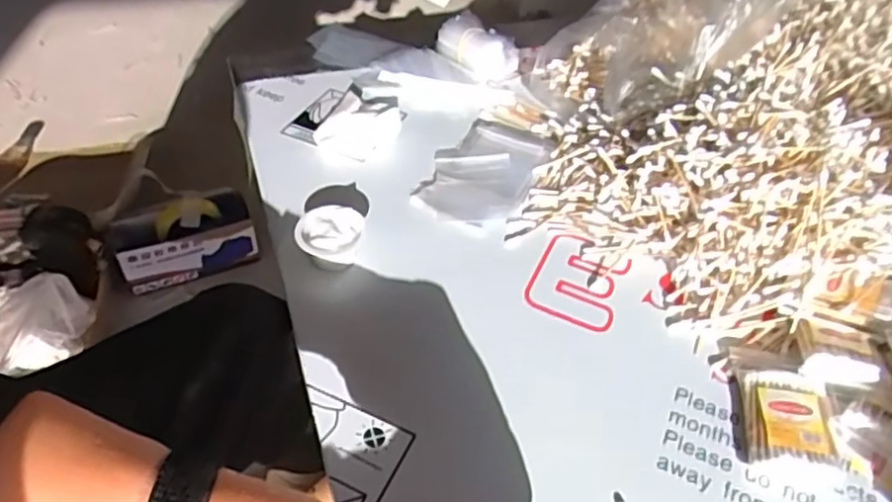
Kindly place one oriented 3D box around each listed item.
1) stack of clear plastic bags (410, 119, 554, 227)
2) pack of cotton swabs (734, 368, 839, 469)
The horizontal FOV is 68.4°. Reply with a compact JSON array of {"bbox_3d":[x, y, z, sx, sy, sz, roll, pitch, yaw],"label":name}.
[{"bbox_3d":[0.037,-0.076,0.612,0.089,0.016,0.157,21,47,14],"label":"stack of clear plastic bags"},{"bbox_3d":[0.231,0.115,0.442,0.062,0.020,0.069,12,45,6],"label":"pack of cotton swabs"}]

